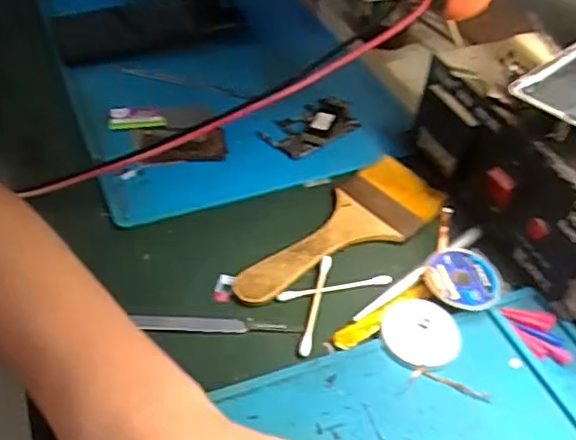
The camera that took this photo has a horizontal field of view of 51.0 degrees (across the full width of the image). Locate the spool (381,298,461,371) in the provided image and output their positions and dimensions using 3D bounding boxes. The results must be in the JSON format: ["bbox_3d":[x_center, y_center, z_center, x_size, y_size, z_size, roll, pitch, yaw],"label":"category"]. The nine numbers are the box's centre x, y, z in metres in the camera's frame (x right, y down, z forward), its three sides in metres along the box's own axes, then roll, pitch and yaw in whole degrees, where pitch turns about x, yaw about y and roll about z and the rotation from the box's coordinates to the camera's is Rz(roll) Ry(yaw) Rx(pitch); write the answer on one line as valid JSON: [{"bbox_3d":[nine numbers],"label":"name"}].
[{"bbox_3d":[0.075,0.064,0.341,0.042,0.009,0.041,2,45,-2],"label":"spool"}]

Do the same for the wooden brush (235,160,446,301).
[{"bbox_3d":[0.029,0.004,0.398,0.155,0.010,0.063,-27,52,-27],"label":"wooden brush"}]

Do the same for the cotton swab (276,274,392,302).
[{"bbox_3d":[0.028,0.041,0.367,0.072,0.005,0.006,-6,46,-10],"label":"cotton swab"}]

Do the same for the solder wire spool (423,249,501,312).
[{"bbox_3d":[0.106,0.037,0.367,0.043,0.010,0.044,2,45,-2],"label":"solder wire spool"}]

